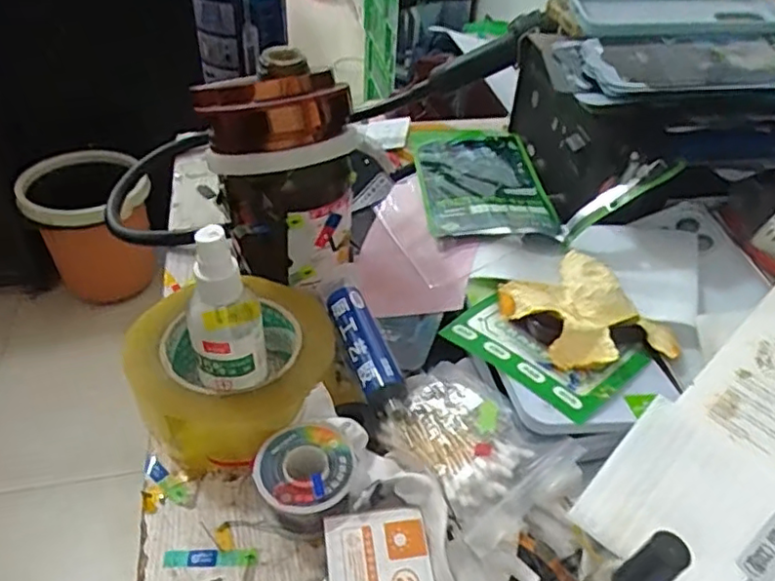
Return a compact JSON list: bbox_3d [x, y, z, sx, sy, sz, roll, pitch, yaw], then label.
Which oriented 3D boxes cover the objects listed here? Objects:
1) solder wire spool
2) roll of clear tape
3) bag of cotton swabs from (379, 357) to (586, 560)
[{"bbox_3d":[-0.044,0.104,0.340,0.051,0.032,0.052,2,41,-2],"label":"solder wire spool"},{"bbox_3d":[-0.093,0.049,0.381,0.113,0.050,0.109,2,41,-2],"label":"roll of clear tape"},{"bbox_3d":[0.045,0.084,0.345,0.071,0.025,0.099,-37,50,-16],"label":"bag of cotton swabs"}]

